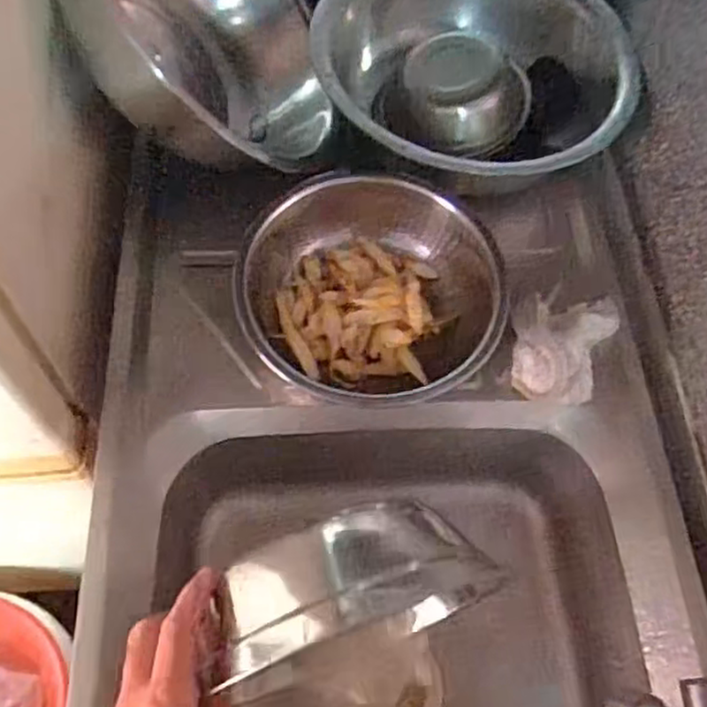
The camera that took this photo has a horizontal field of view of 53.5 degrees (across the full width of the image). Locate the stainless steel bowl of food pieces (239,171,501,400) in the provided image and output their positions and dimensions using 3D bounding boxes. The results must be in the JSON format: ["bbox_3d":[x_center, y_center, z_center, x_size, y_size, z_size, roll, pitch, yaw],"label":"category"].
[{"bbox_3d":[0.014,-0.066,0.644,0.230,0.090,0.214,2,62,-3],"label":"stainless steel bowl of food pieces"}]

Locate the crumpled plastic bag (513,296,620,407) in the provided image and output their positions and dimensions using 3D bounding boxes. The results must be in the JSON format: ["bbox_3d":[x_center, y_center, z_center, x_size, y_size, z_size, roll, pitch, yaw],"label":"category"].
[{"bbox_3d":[0.194,-0.015,0.658,0.092,0.048,0.135,24,63,8],"label":"crumpled plastic bag"}]

